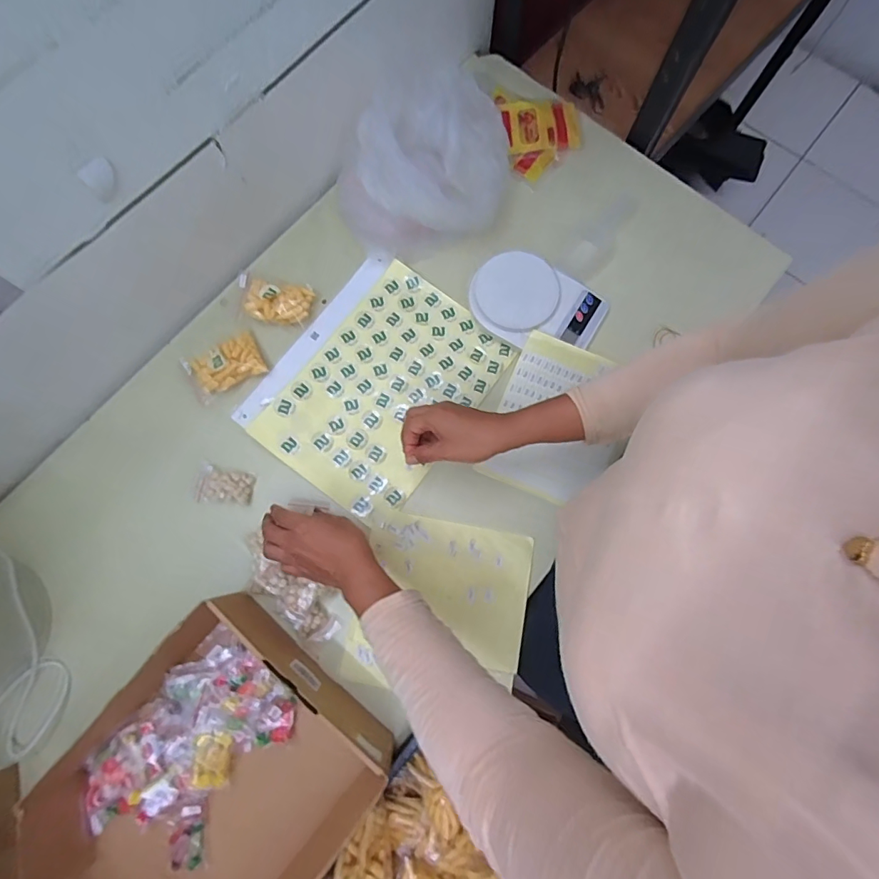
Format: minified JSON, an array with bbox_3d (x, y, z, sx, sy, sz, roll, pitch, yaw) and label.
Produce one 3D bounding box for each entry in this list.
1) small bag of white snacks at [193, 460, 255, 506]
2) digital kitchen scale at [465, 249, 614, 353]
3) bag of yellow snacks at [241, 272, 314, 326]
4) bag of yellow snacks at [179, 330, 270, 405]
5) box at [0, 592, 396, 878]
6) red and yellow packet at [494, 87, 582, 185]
[{"bbox_3d":[-0.284,0.060,0.614,0.077,0.028,0.048,11,78,2],"label":"small bag of white snacks"},{"bbox_3d":[0.134,-0.186,0.655,0.179,0.035,0.124,29,80,6],"label":"digital kitchen scale"},{"bbox_3d":[-0.232,-0.195,0.658,0.105,0.034,0.066,8,78,2],"label":"bag of yellow snacks"},{"bbox_3d":[-0.292,-0.101,0.637,0.100,0.027,0.064,-28,80,-6],"label":"bag of yellow snacks"},{"bbox_3d":[-0.286,0.370,0.433,0.334,0.246,0.371,40,81,8],"label":"box"},{"bbox_3d":[0.157,-0.477,0.723,0.121,0.015,0.163,-6,78,-1],"label":"red and yellow packet"}]

